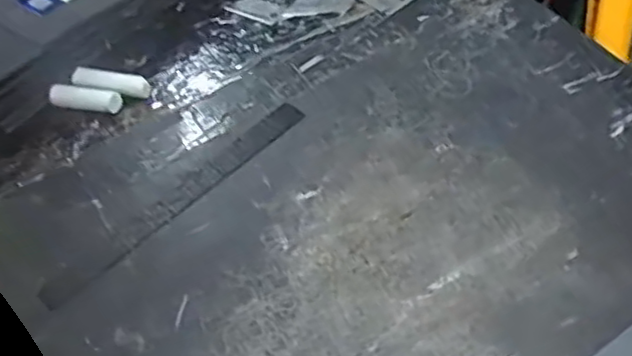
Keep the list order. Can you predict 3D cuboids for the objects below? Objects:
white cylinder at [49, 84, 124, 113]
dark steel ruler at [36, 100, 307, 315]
[{"bbox_3d":[-0.129,-0.045,0.378,0.041,0.011,0.013,6,52,11],"label":"white cylinder"},{"bbox_3d":[-0.060,0.008,0.308,0.015,0.004,0.144,35,62,29],"label":"dark steel ruler"}]

